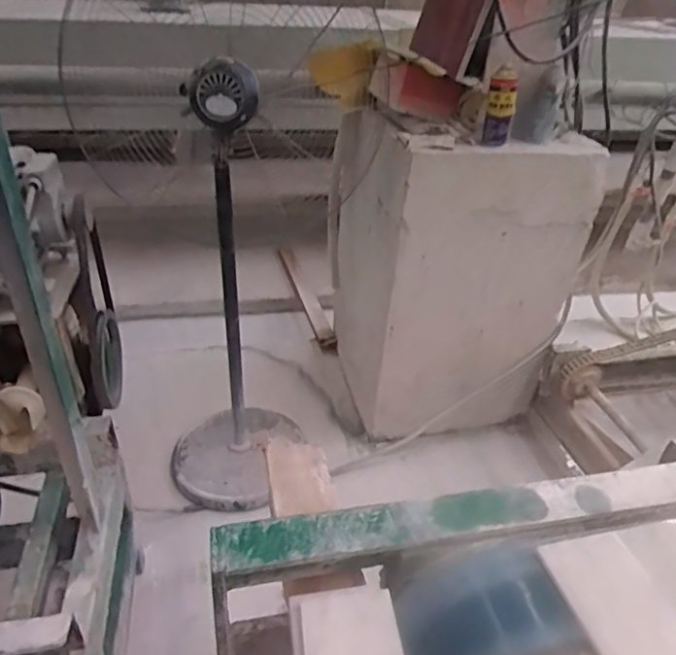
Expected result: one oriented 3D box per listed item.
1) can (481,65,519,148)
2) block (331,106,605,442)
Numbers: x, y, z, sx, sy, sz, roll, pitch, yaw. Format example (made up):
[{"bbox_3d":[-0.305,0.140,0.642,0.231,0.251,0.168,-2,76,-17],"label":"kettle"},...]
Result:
[{"bbox_3d":[0.389,-0.527,1.322,0.063,0.166,0.063,12,35,13],"label":"can"},{"bbox_3d":[0.326,-0.171,1.694,0.574,0.875,0.482,-8,35,-16],"label":"block"}]

